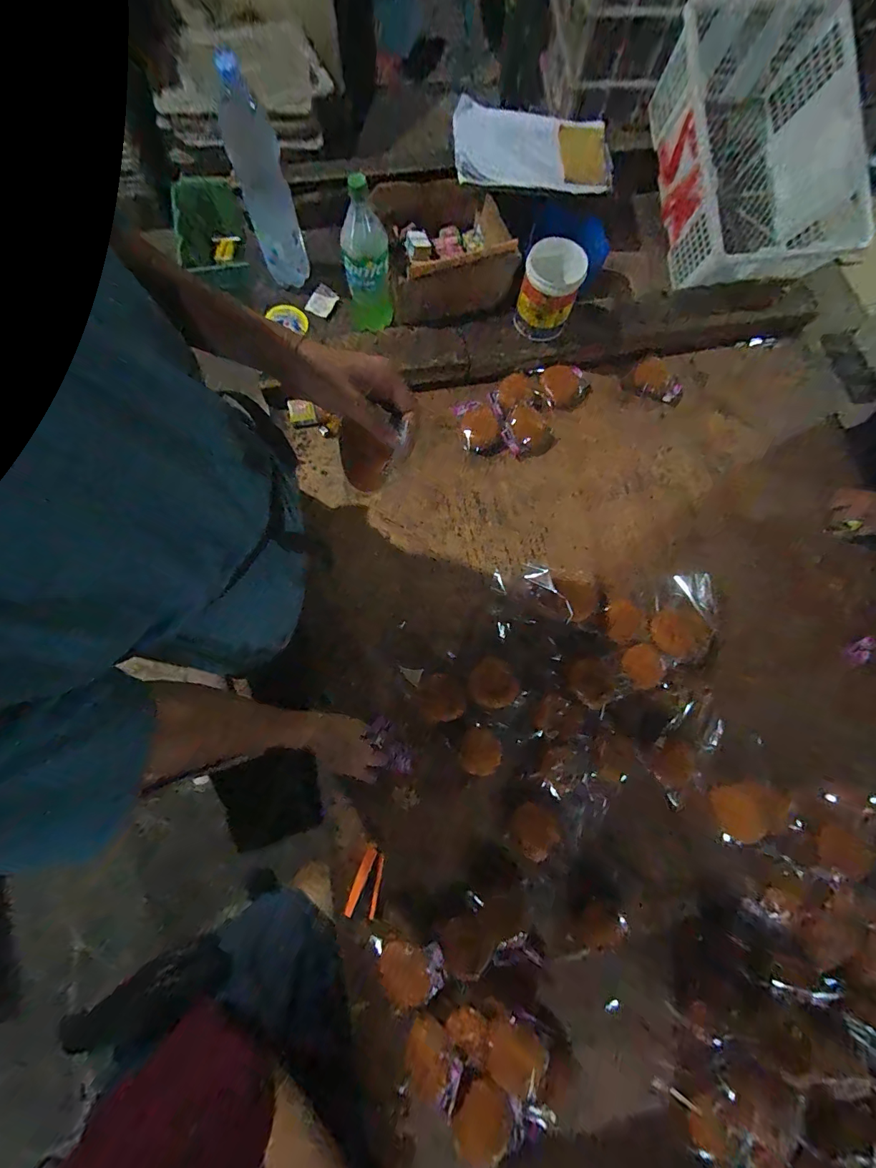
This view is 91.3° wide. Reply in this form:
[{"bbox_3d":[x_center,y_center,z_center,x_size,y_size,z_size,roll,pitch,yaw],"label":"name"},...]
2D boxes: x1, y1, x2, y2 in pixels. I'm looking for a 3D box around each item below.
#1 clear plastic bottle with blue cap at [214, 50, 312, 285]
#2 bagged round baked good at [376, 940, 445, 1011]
[{"bbox_3d":[-0.329,-0.747,0.822,0.093,0.316,0.091,-15,79,-7],"label":"clear plastic bottle with blue cap"},{"bbox_3d":[-0.040,0.576,0.632,0.094,0.038,0.071,4,73,-1],"label":"bagged round baked good"}]

